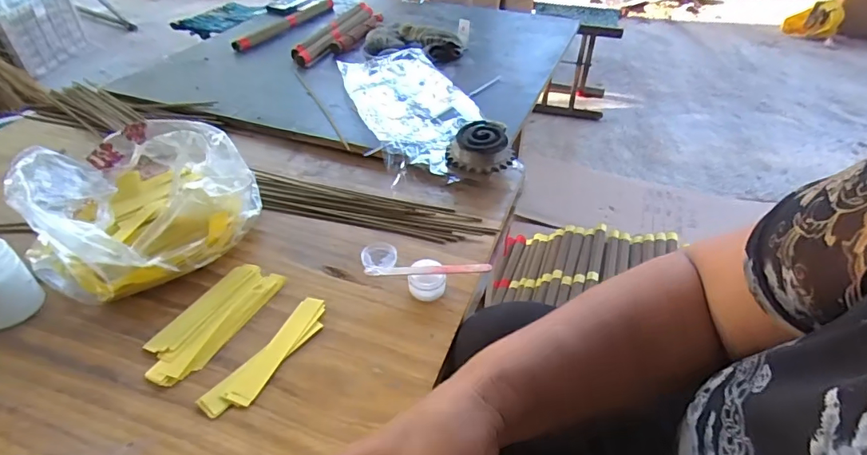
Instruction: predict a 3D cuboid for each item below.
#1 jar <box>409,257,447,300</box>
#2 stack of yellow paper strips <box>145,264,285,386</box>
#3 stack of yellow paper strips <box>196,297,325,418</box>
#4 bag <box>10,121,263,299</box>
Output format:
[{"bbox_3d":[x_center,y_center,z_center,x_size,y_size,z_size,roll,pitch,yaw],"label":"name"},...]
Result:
[{"bbox_3d":[-0.006,0.051,0.472,0.036,0.024,0.035,0,40,0],"label":"jar"},{"bbox_3d":[-0.206,0.084,0.445,0.058,0.006,0.137,19,43,20],"label":"stack of yellow paper strips"},{"bbox_3d":[-0.142,0.111,0.419,0.034,0.006,0.133,22,45,24],"label":"stack of yellow paper strips"},{"bbox_3d":[-0.321,-0.031,0.514,0.222,0.090,0.211,29,48,30],"label":"bag"}]

